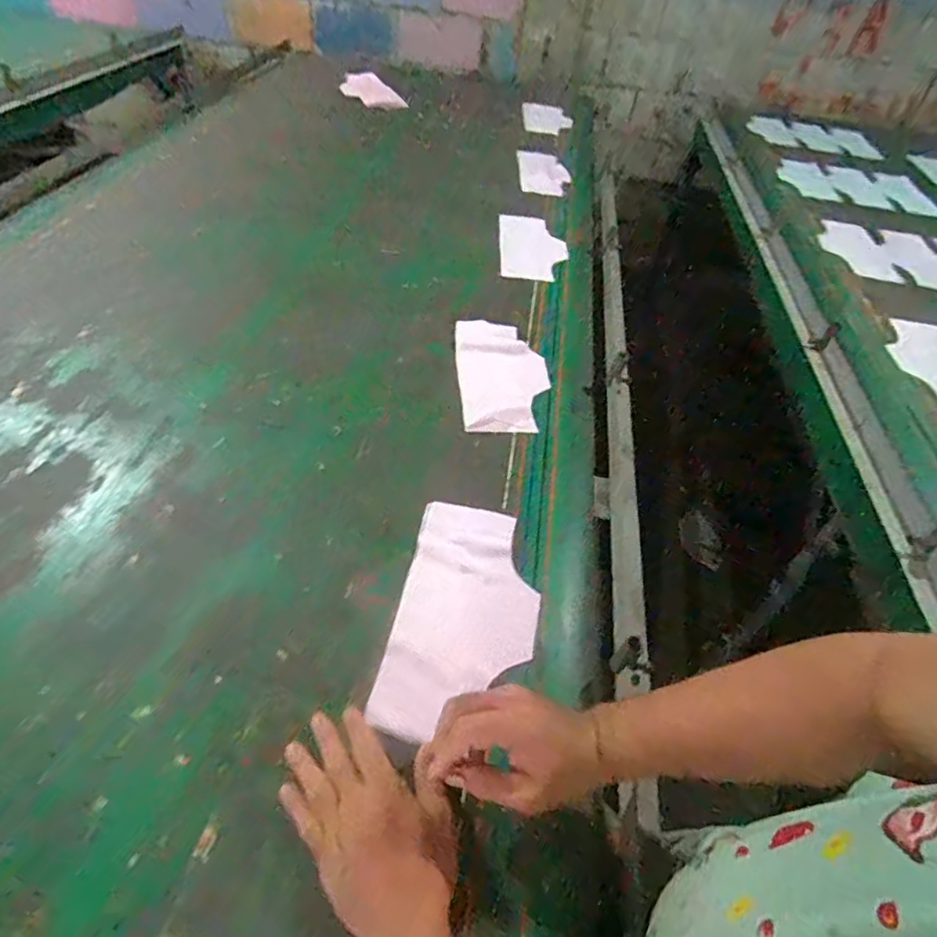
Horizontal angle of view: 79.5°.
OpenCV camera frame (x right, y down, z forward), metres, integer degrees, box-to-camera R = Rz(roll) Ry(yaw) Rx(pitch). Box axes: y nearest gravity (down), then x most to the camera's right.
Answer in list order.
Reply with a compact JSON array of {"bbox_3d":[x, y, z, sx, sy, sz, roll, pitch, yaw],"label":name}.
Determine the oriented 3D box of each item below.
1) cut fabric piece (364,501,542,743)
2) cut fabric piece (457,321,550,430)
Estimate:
[{"bbox_3d":[0.000,0.159,0.637,0.154,0.015,0.284,11,47,3],"label":"cut fabric piece"},{"bbox_3d":[0.059,-0.161,0.938,0.149,0.008,0.277,1,47,-6],"label":"cut fabric piece"}]

